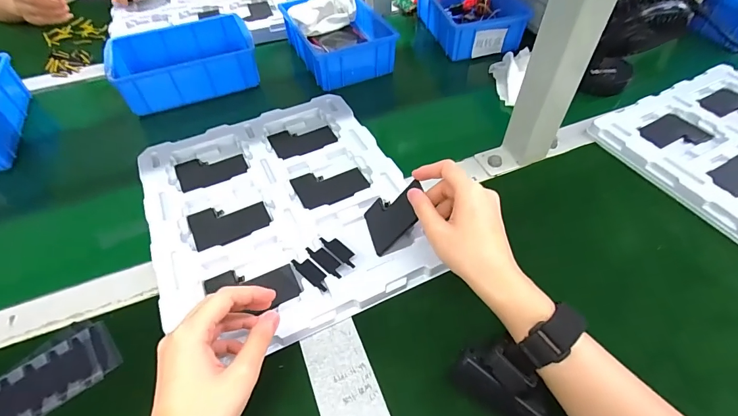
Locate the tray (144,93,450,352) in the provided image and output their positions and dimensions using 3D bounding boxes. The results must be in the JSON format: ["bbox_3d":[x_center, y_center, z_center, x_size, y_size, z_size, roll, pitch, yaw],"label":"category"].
[{"bbox_3d":[-0.099,-0.009,0.426,0.264,0.017,0.309,-22,53,-15],"label":"tray"}]

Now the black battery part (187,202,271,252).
[{"bbox_3d":[-0.149,0.014,0.411,0.078,0.010,0.057,-22,53,-15],"label":"black battery part"}]

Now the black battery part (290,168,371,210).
[{"bbox_3d":[-0.044,-0.027,0.444,0.078,0.009,0.058,-21,53,-15],"label":"black battery part"}]

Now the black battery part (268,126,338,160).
[{"bbox_3d":[-0.085,-0.089,0.501,0.080,0.008,0.057,-22,53,-15],"label":"black battery part"}]

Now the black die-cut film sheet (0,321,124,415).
[{"bbox_3d":[-0.267,0.140,0.322,0.098,0.006,0.061,-36,58,-24],"label":"black die-cut film sheet"}]

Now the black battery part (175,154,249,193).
[{"bbox_3d":[-0.192,-0.048,0.473,0.079,0.008,0.058,-23,53,-16],"label":"black battery part"}]

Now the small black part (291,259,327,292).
[{"bbox_3d":[-0.054,0.060,0.362,0.014,0.004,0.046,-38,59,-26],"label":"small black part"}]

